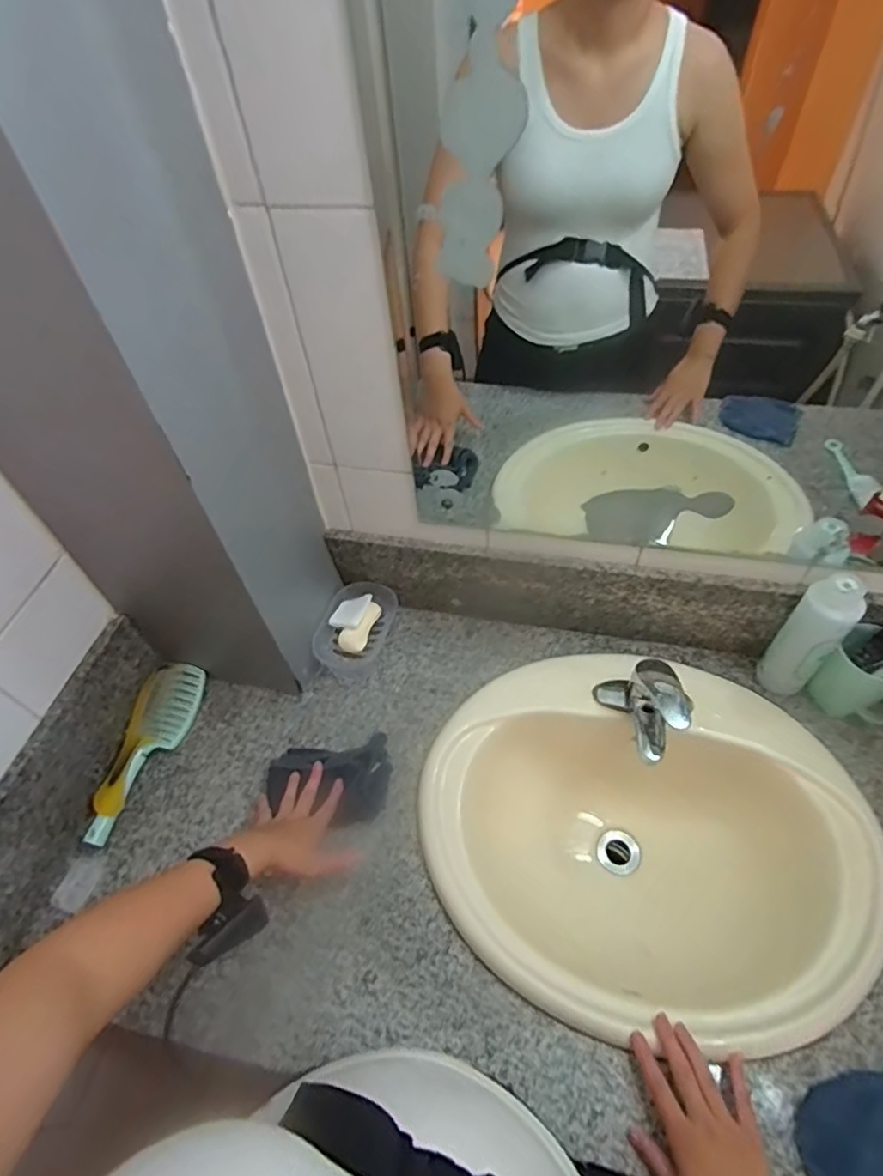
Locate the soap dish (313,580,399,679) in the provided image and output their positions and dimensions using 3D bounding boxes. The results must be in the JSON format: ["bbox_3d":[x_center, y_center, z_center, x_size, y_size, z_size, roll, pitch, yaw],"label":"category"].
[{"bbox_3d":[-0.129,0.064,0.902,0.094,0.052,0.144,14,55,14],"label":"soap dish"}]

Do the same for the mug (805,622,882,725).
[{"bbox_3d":[0.550,0.124,0.763,0.072,0.102,0.104,-36,59,-21],"label":"mug"}]

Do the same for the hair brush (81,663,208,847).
[{"bbox_3d":[-0.402,0.218,0.799,0.069,0.042,0.250,6,54,8],"label":"hair brush"}]

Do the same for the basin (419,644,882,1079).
[{"bbox_3d":[0.247,0.307,0.776,0.514,0.213,0.446,1,53,4],"label":"basin"}]

